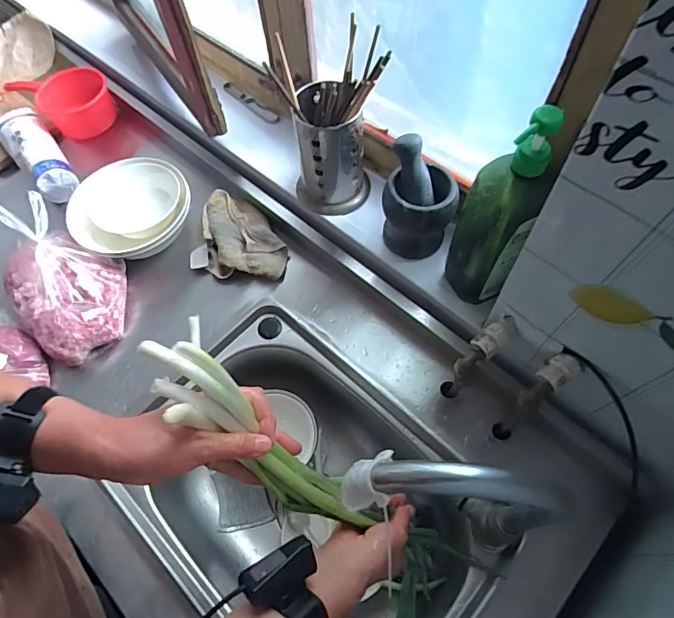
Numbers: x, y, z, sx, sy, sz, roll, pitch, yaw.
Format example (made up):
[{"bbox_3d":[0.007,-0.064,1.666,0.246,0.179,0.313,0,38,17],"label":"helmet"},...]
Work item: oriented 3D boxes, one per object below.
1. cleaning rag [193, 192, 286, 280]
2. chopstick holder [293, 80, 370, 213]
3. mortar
[{"bbox_3d":[-0.162,-0.126,0.807,0.165,0.040,0.152,10,62,8],"label":"cleaning rag"},{"bbox_3d":[-0.010,-0.241,0.710,0.115,0.185,0.116,-3,61,1],"label":"chopstick holder"},{"bbox_3d":[0.115,-0.135,0.679,0.098,0.119,0.089,4,62,5],"label":"mortar"}]

